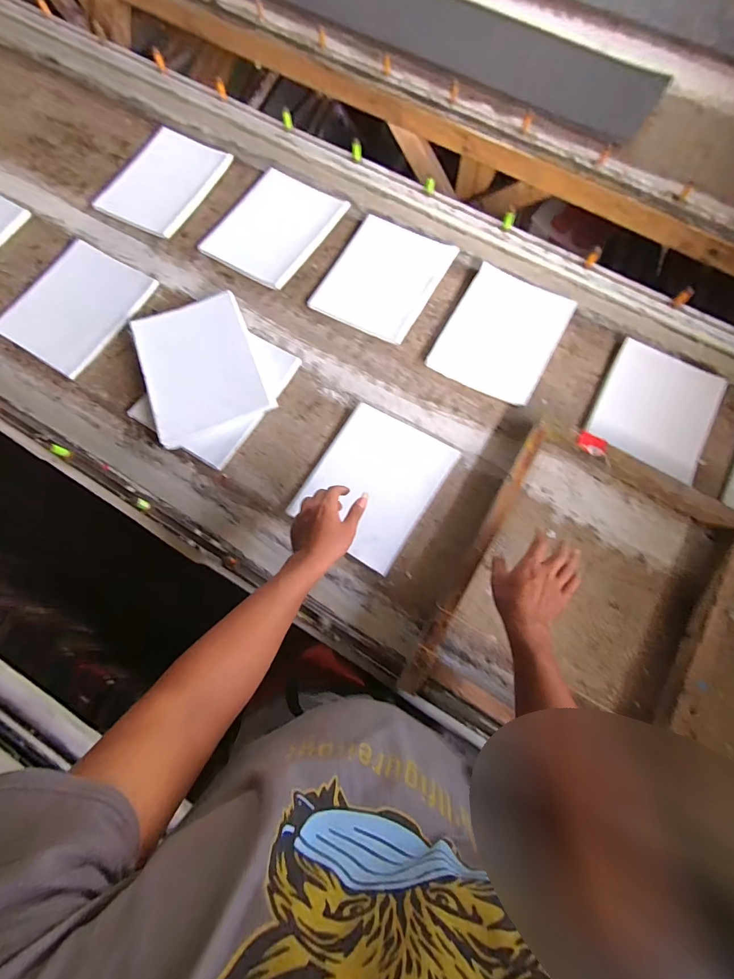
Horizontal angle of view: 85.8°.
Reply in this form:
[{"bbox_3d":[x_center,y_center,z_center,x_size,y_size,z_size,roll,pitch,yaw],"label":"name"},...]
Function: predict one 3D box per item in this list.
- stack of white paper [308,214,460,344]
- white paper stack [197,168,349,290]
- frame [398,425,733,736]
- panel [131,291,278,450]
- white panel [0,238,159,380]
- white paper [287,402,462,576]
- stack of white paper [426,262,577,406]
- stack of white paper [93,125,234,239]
[{"bbox_3d":[0.039,-0.466,0.864,0.223,0.012,0.279,29,78,5],"label":"stack of white paper"},{"bbox_3d":[-0.212,-0.595,0.892,0.221,0.017,0.273,36,79,6],"label":"white paper stack"},{"bbox_3d":[0.376,0.160,0.673,0.417,0.066,0.480,28,77,7],"label":"frame"},{"bbox_3d":[-0.325,-0.239,0.770,0.214,0.020,0.273,-20,82,-9],"label":"panel"},{"bbox_3d":[-0.624,-0.392,0.837,0.232,0.022,0.267,31,78,5],"label":"white panel"},{"bbox_3d":[0.013,-0.014,0.716,0.214,0.023,0.259,31,78,5],"label":"white paper"},{"bbox_3d":[0.282,-0.324,0.825,0.222,0.014,0.265,28,81,5],"label":"stack of white paper"},{"bbox_3d":[-0.477,-0.723,0.926,0.209,0.020,0.274,30,78,5],"label":"stack of white paper"}]

